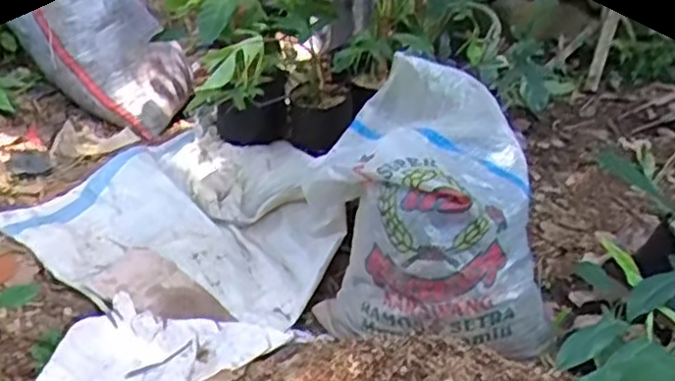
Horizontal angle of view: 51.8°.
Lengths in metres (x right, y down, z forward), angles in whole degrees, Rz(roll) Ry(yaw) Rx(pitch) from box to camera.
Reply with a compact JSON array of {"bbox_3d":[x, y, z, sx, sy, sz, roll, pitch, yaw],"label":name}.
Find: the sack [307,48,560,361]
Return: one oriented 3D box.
[{"bbox_3d":[0.175,0.033,1.330,0.447,0.423,0.370,3,20,3],"label":"sack"}]

